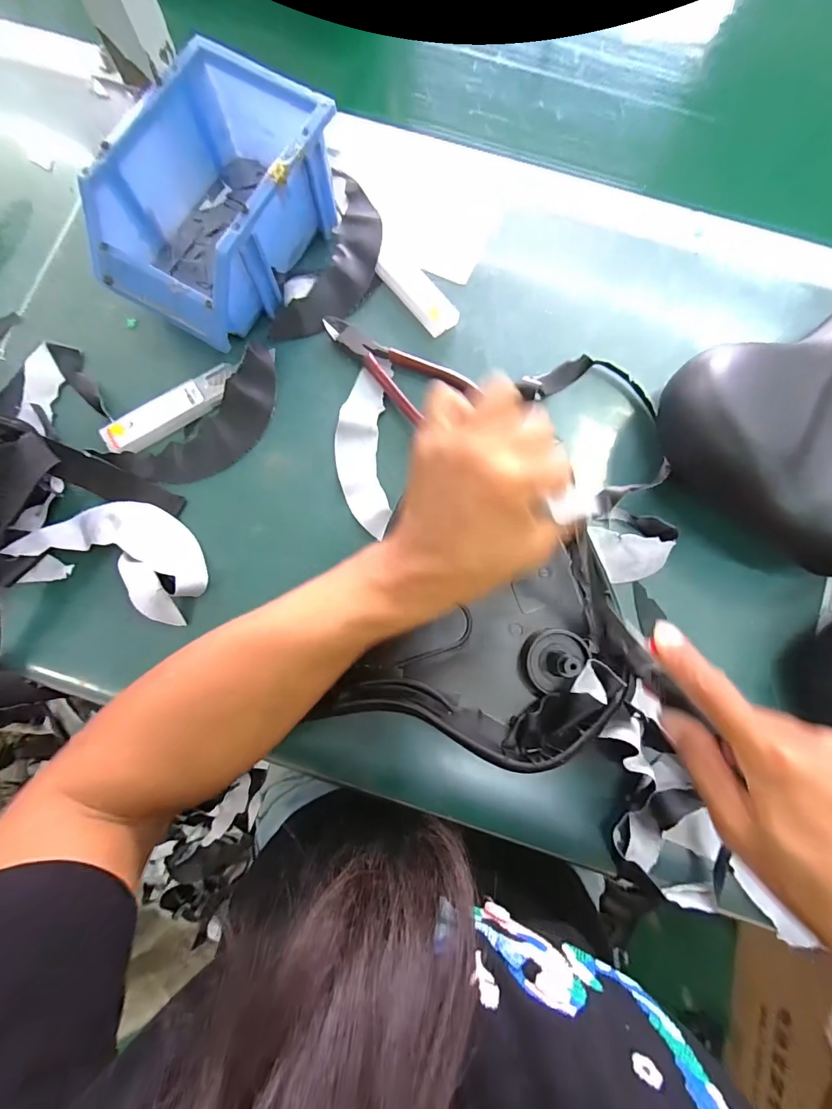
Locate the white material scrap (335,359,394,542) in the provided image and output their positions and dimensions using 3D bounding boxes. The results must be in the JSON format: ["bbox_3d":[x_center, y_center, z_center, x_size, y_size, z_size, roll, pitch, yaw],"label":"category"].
[{"bbox_3d":[-0.041,-0.084,0.337,0.041,0.009,0.139,0,80,0],"label":"white material scrap"}]

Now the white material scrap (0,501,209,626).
[{"bbox_3d":[-0.214,-0.003,0.312,0.128,0.023,0.074,16,80,3],"label":"white material scrap"}]

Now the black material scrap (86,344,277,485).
[{"bbox_3d":[-0.158,-0.098,0.336,0.145,0.012,0.064,-42,83,-7],"label":"black material scrap"}]

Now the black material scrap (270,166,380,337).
[{"bbox_3d":[-0.063,-0.238,0.356,0.062,0.014,0.155,20,80,4],"label":"black material scrap"}]

